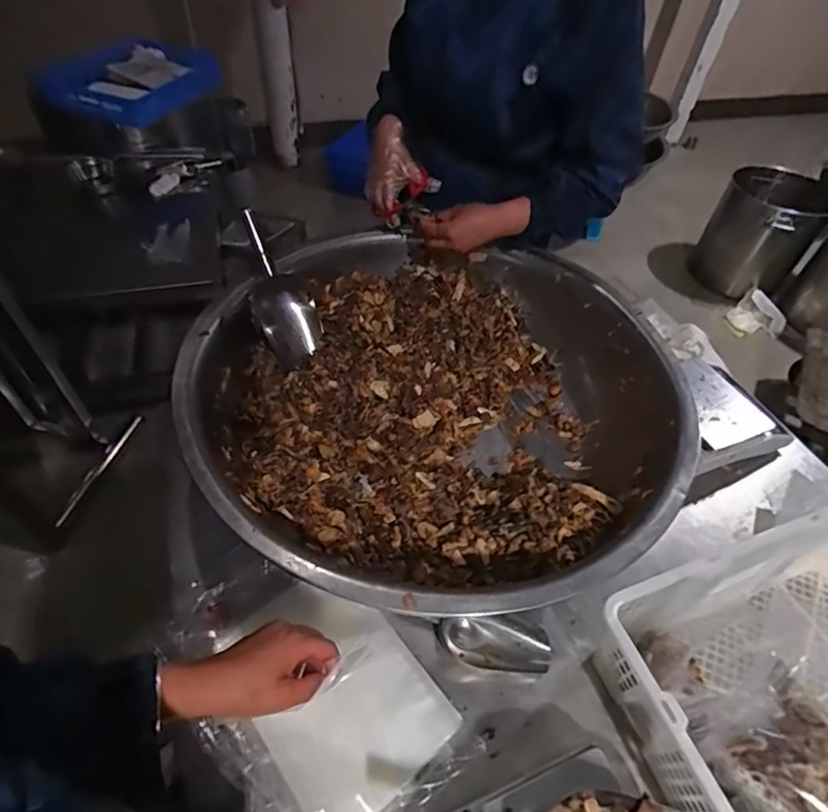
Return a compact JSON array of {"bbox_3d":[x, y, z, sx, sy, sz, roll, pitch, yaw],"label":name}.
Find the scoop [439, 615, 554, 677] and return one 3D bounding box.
[{"bbox_3d":[0.108,0.314,0.678,0.138,0.028,0.071,3,49,-2],"label":"scoop"}]

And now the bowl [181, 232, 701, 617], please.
[{"bbox_3d":[0.032,-0.011,0.844,0.716,0.189,0.723,2,49,-3],"label":"bowl"}]

